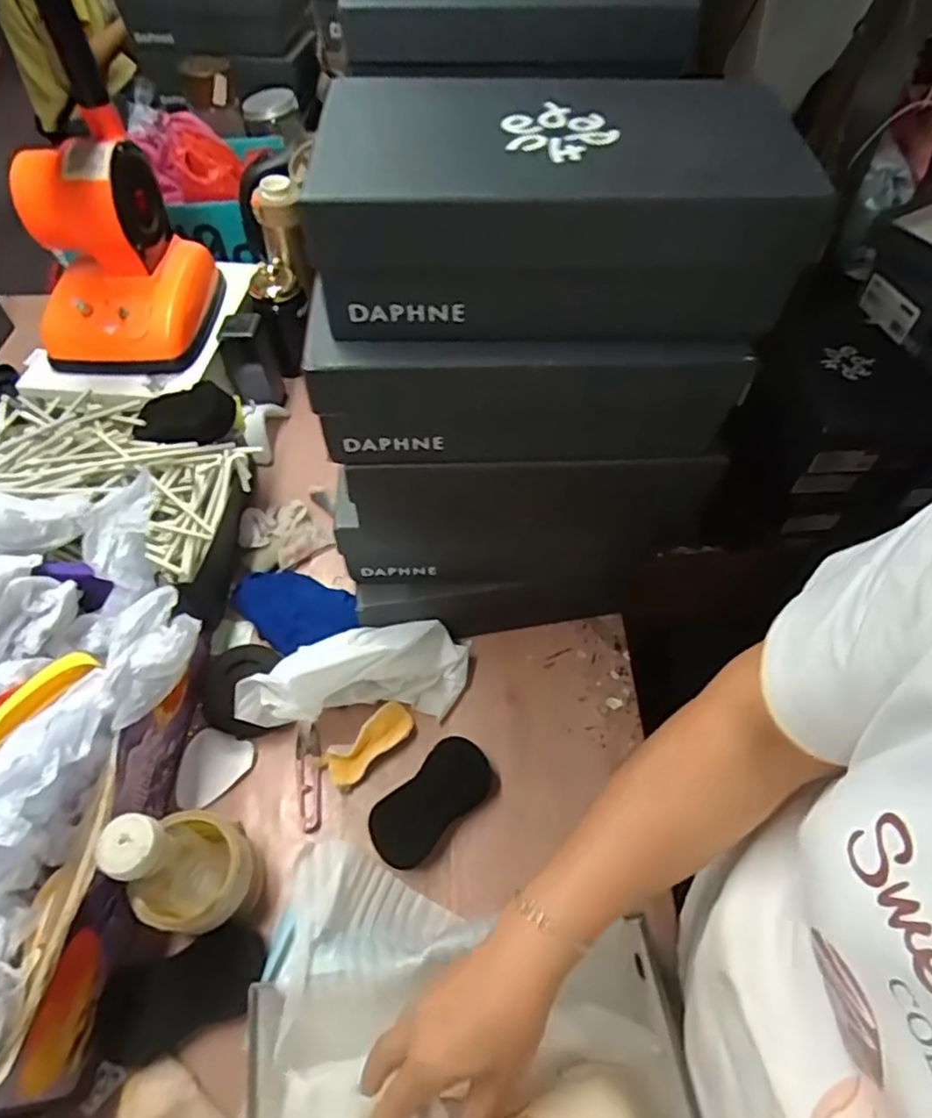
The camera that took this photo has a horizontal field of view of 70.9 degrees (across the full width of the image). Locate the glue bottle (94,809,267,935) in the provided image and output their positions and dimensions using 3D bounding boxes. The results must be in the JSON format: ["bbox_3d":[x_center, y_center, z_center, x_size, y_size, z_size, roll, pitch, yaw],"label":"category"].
[{"bbox_3d":[-0.216,0.242,0.514,0.070,0.186,0.086,5,55,3],"label":"glue bottle"}]

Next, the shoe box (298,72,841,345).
[{"bbox_3d":[0.069,-0.244,0.444,0.342,0.096,0.203,-3,55,-2],"label":"shoe box"}]

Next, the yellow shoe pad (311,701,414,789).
[{"bbox_3d":[-0.096,0.183,0.649,0.097,0.018,0.041,-38,63,-23],"label":"yellow shoe pad"}]

